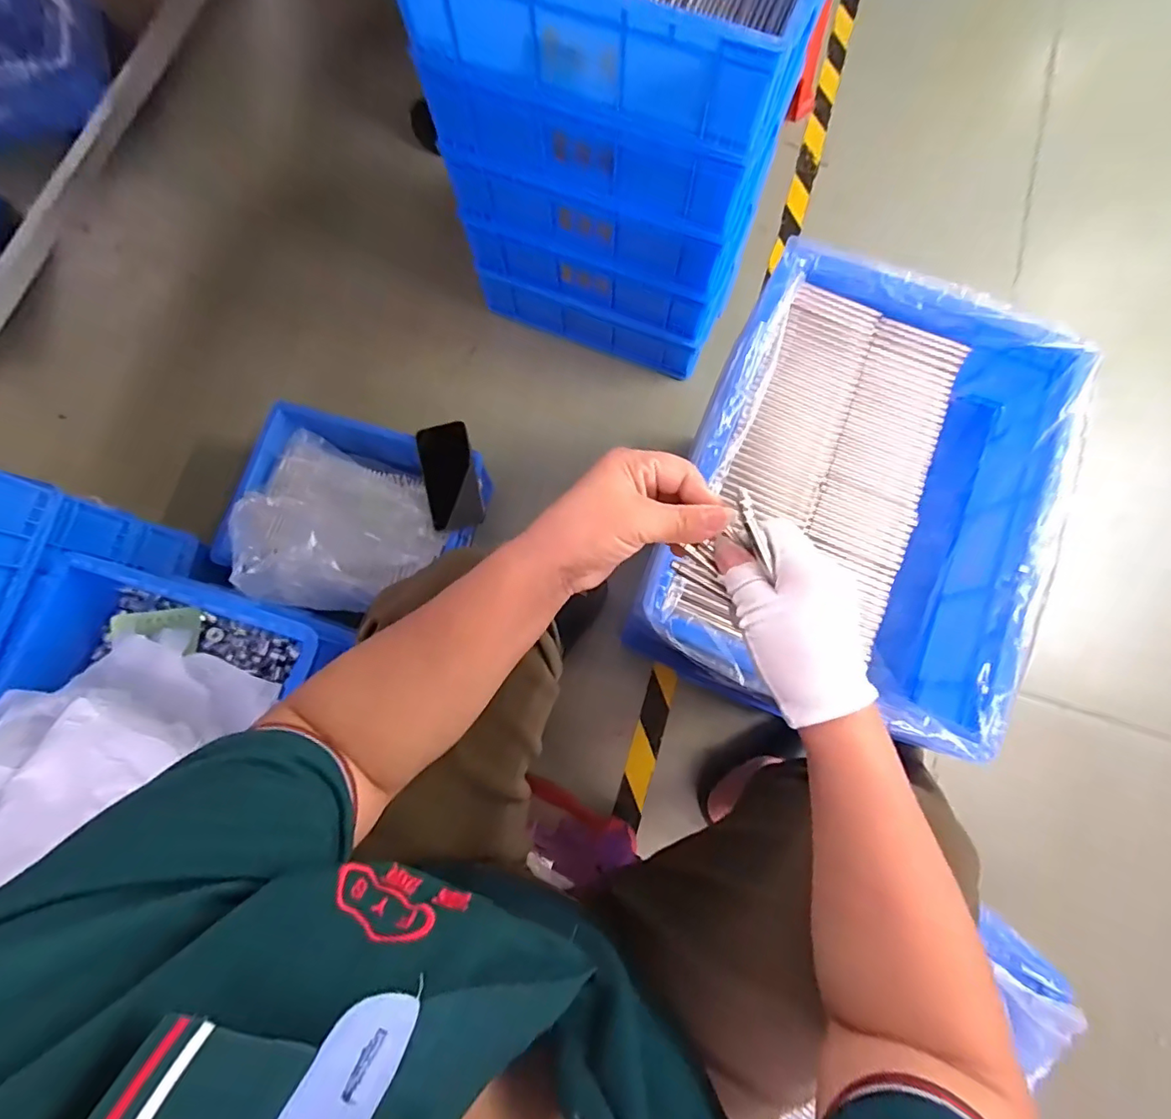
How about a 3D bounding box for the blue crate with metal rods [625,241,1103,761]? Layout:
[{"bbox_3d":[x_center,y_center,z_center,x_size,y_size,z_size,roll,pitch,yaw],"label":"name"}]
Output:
[{"bbox_3d":[0.262,-0.064,0.530,0.313,0.125,0.405,24,79,5],"label":"blue crate with metal rods"}]

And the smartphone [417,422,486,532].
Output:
[{"bbox_3d":[-0.198,-0.122,0.790,0.075,0.010,0.150,-12,95,-15],"label":"smartphone"}]

